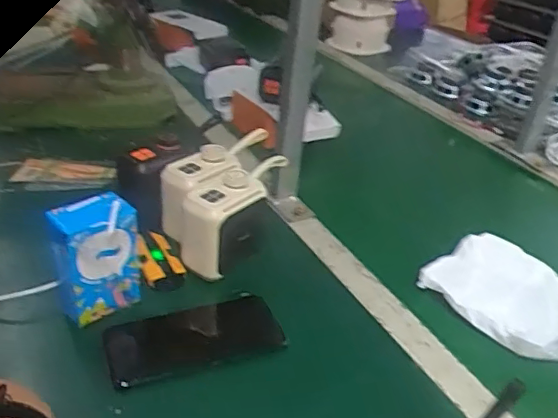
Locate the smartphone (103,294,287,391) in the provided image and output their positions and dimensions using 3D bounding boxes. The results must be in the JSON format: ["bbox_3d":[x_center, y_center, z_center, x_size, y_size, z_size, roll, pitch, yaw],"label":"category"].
[{"bbox_3d":[-0.077,0.116,0.512,0.151,0.012,0.075,-9,34,-21],"label":"smartphone"}]

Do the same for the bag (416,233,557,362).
[{"bbox_3d":[0.254,0.090,0.582,0.137,0.029,0.172,-23,41,-37],"label":"bag"}]

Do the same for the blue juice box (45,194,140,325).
[{"bbox_3d":[-0.169,0.048,0.513,0.070,0.113,0.042,-25,42,-38],"label":"blue juice box"}]

